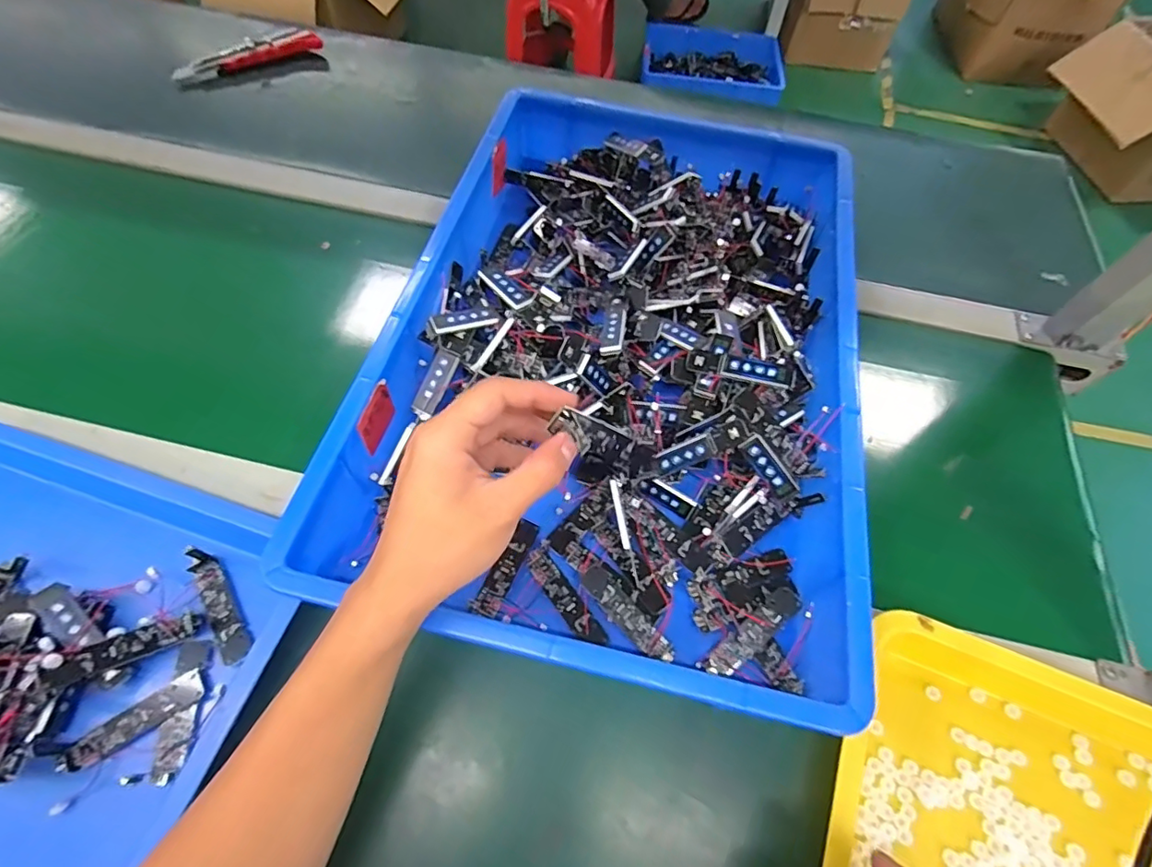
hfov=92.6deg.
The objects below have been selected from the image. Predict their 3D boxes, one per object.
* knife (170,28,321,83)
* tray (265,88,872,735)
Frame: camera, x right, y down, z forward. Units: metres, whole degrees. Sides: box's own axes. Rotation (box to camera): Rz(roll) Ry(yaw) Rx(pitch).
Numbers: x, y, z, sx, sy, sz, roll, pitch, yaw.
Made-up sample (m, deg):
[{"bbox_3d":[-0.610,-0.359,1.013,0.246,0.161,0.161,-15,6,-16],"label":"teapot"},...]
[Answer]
[{"bbox_3d":[-0.421,-0.487,0.709,0.181,0.027,0.022,-36,69,-21],"label":"knife"},{"bbox_3d":[0.042,-0.085,0.469,0.353,0.070,0.538,13,61,3],"label":"tray"}]

